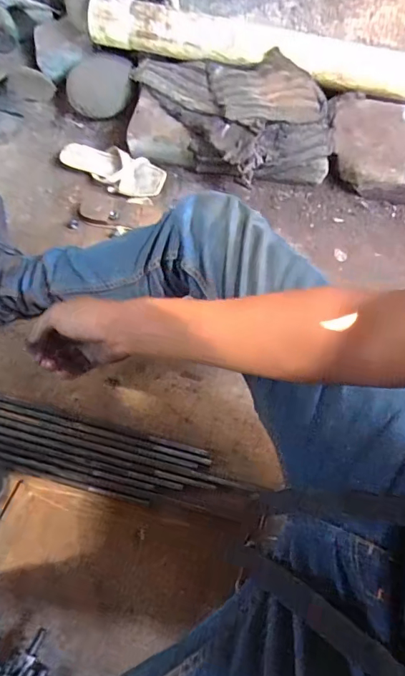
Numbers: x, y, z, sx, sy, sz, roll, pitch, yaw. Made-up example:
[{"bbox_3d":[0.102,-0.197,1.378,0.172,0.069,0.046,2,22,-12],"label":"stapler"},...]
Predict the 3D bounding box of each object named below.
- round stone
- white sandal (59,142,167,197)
[{"bbox_3d":[-0.242,-0.591,1.030,0.154,0.066,0.141,-1,67,1],"label":"round stone"},{"bbox_3d":[-0.194,-0.374,0.949,0.239,0.042,0.083,31,71,14],"label":"white sandal"}]

